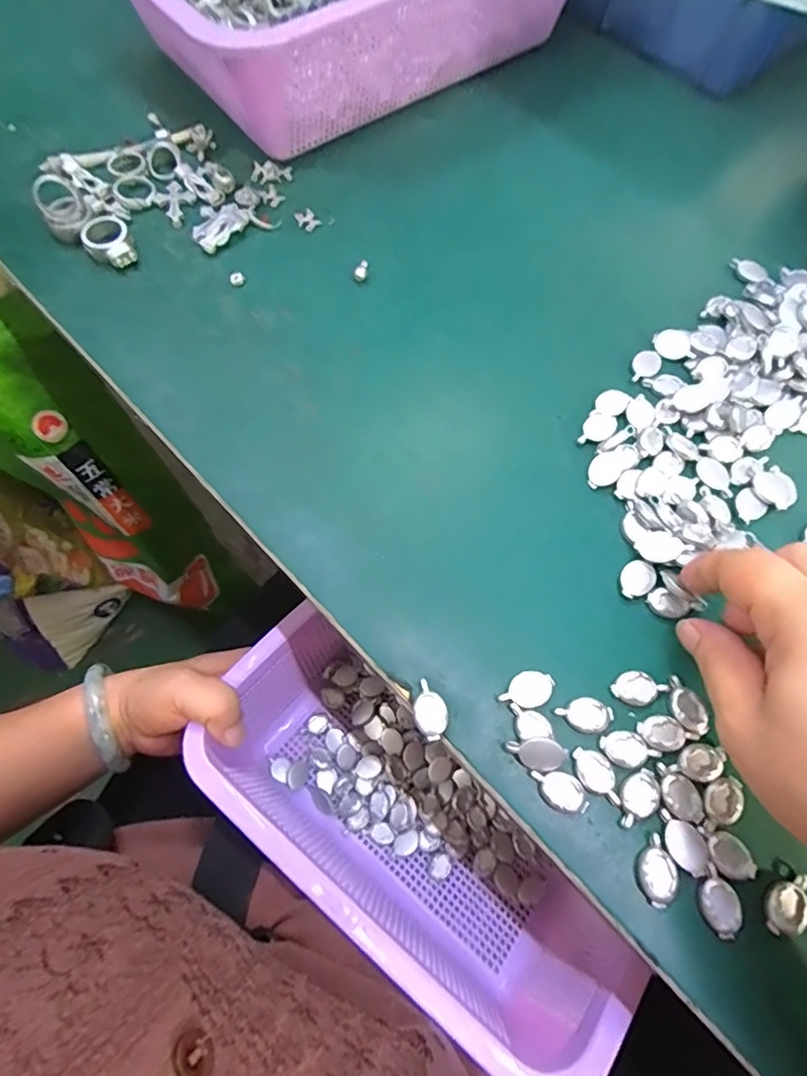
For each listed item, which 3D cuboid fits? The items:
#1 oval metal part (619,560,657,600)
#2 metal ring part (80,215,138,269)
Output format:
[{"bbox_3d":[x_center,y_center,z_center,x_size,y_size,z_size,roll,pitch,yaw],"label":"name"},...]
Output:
[{"bbox_3d":[0.106,0.019,0.244,0.018,0.004,0.014,-41,74,-16],"label":"oval metal part"},{"bbox_3d":[-0.169,-0.169,0.307,0.025,0.012,0.034,-25,71,-11],"label":"metal ring part"}]

